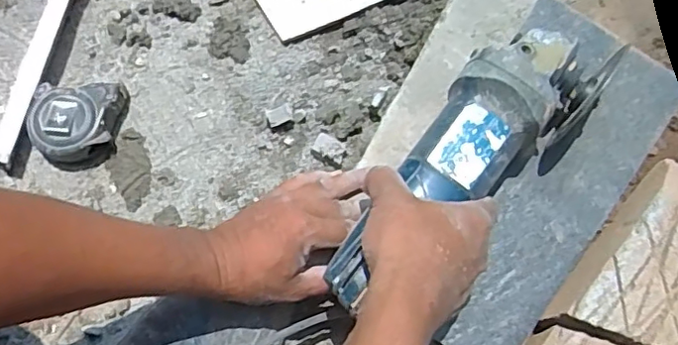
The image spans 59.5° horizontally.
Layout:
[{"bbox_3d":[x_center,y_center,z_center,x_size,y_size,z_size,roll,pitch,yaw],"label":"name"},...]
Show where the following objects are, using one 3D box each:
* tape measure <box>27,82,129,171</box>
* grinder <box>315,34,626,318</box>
[{"bbox_3d":[-0.244,-0.045,0.553,0.075,0.047,0.075,1,76,1],"label":"tape measure"},{"bbox_3d":[0.085,-0.007,0.435,0.252,0.079,0.089,-38,79,-15],"label":"grinder"}]

